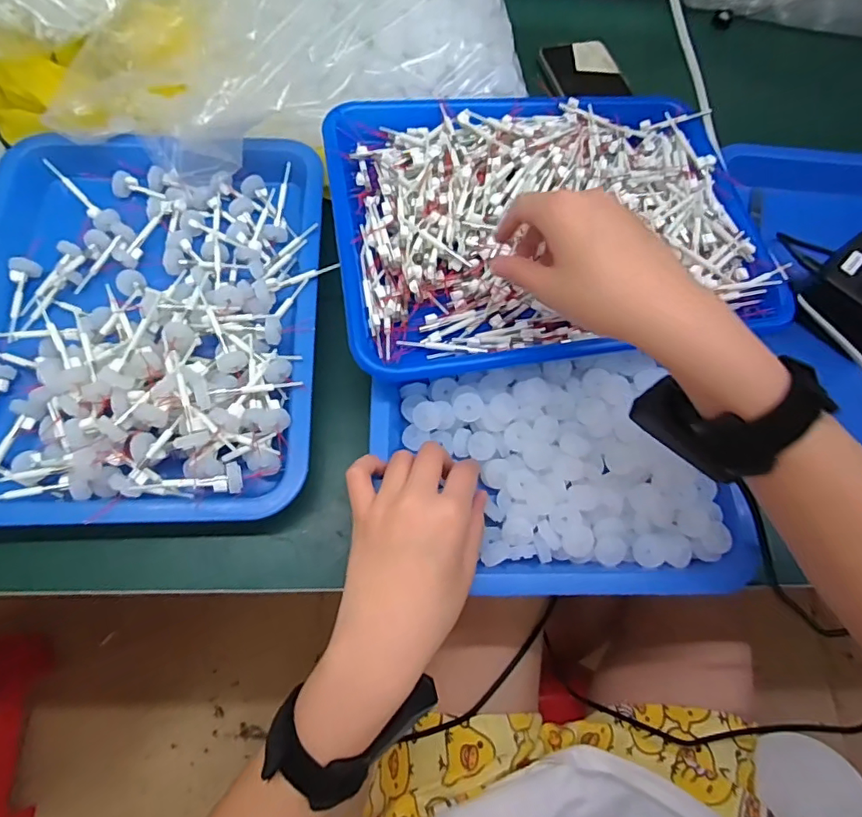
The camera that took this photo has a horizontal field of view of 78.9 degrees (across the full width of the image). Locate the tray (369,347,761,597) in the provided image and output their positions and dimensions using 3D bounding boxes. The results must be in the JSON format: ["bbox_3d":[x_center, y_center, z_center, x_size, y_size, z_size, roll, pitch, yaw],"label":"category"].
[{"bbox_3d":[0.088,0.044,0.371,0.254,0.038,0.164,-1,65,-4],"label":"tray"}]

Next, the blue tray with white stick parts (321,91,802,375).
[{"bbox_3d":[0.091,-0.153,0.411,0.331,0.049,0.234,-8,65,-7],"label":"blue tray with white stick parts"}]

